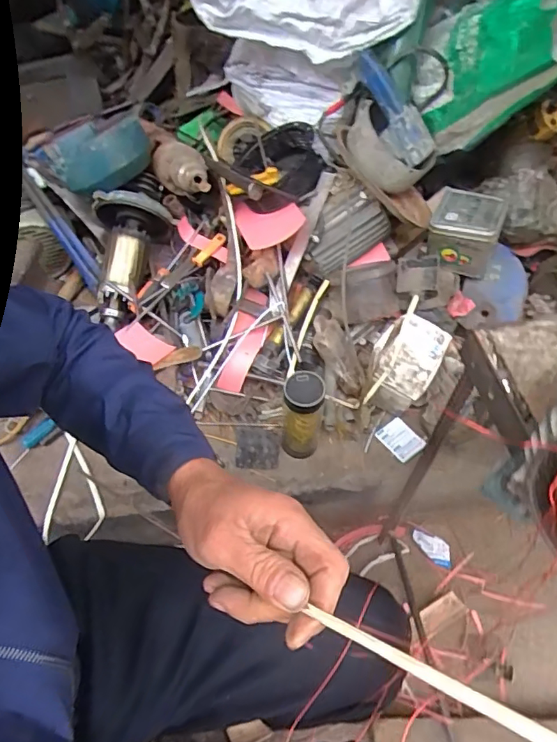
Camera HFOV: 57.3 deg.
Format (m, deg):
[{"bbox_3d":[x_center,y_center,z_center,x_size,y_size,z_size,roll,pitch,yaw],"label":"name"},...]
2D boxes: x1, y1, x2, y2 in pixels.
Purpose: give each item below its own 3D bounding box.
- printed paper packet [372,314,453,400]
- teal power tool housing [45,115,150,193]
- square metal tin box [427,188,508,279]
[{"bbox_3d":[0.229,-0.027,0.907,0.110,0.032,0.143,32,75,12],"label":"printed paper packet"},{"bbox_3d":[-0.338,-0.415,0.974,0.188,0.087,0.117,-16,55,-12],"label":"teal power tool housing"},{"bbox_3d":[0.343,-0.261,0.943,0.117,0.101,0.120,18,55,14],"label":"square metal tin box"}]

